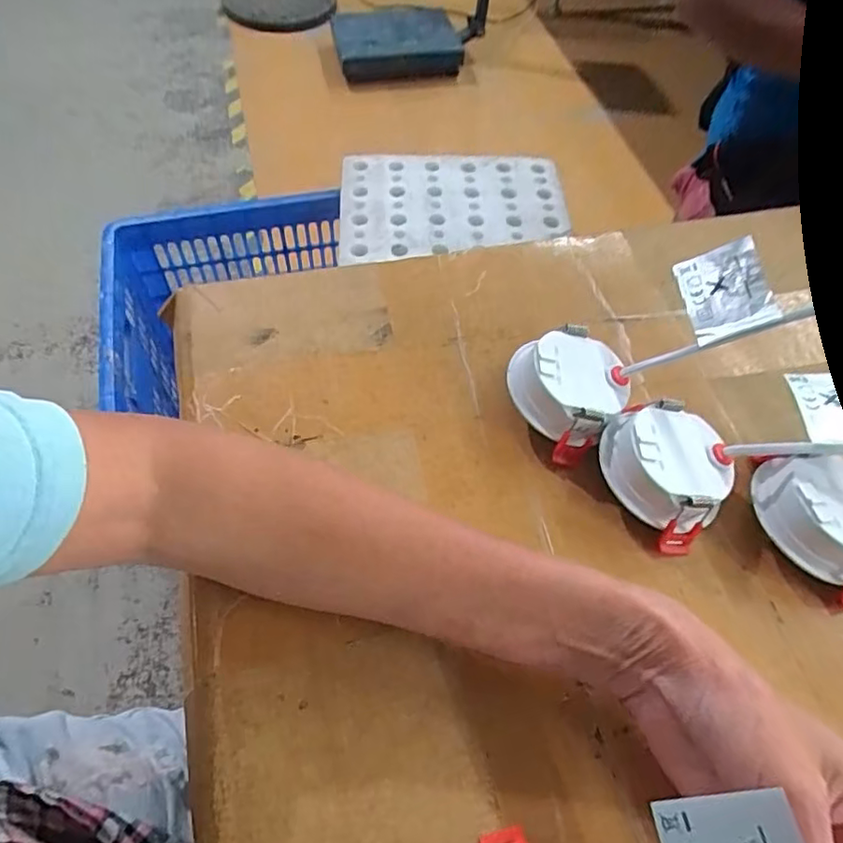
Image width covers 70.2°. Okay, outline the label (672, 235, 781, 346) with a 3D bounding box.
[{"bbox_3d":[0.162,-0.070,0.322,0.040,0.005,0.052,-18,61,23],"label":"label"}]

